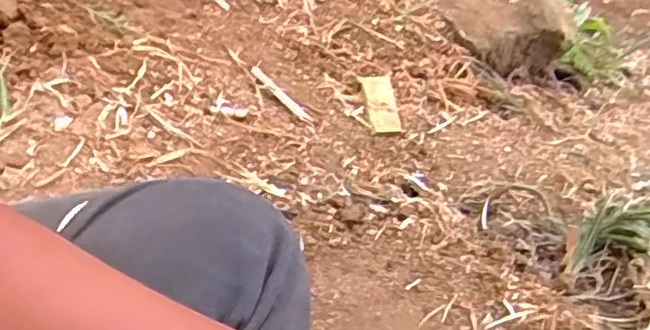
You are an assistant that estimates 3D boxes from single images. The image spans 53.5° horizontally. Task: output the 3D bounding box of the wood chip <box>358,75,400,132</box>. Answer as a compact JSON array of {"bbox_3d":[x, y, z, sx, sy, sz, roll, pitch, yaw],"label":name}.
[{"bbox_3d":[0.066,-0.073,0.762,0.036,0.008,0.096,1,48,-14],"label":"wood chip"}]

